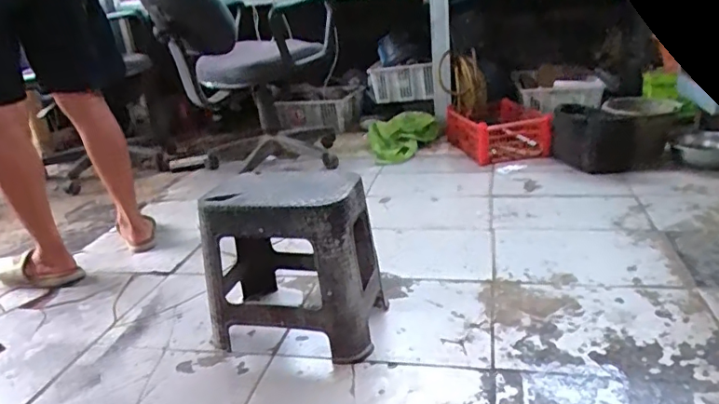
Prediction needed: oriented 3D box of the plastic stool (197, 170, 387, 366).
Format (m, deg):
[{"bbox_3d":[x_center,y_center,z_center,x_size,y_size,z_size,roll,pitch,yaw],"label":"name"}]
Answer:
[{"bbox_3d":[-0.126,0.110,1.040,0.315,0.297,0.266,-4,22,6],"label":"plastic stool"}]

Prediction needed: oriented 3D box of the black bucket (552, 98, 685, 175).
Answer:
[{"bbox_3d":[0.845,-0.234,1.766,0.346,0.187,0.387,9,25,31],"label":"black bucket"}]

